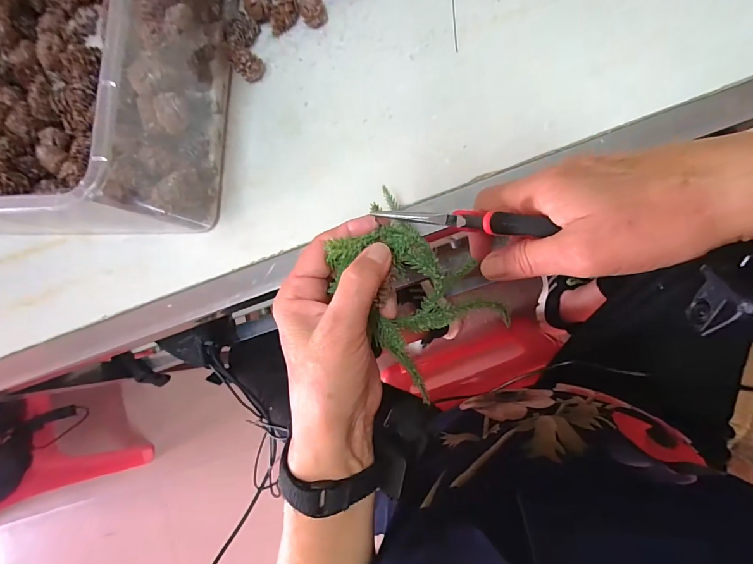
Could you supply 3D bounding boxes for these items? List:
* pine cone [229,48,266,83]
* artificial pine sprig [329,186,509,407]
[{"bbox_3d":[-0.117,-0.199,0.350,0.023,0.025,0.022,-1,83,9],"label":"pine cone"},{"bbox_3d":[0.019,0.004,0.238,0.070,0.045,0.097,-43,83,5],"label":"artificial pine sprig"}]

